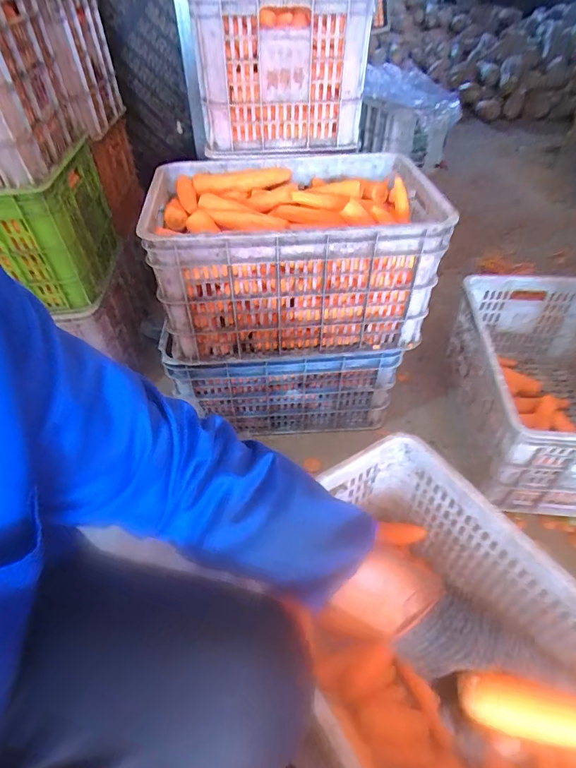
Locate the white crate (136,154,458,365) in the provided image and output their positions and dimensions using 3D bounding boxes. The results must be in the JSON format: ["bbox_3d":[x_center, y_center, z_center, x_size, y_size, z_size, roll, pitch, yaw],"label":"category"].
[{"bbox_3d":[0.009,-0.283,0.905,0.536,0.258,0.379,-5,45,-3],"label":"white crate"}]

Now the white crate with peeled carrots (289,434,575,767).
[{"bbox_3d":[0.198,0.373,0.584,0.343,0.255,0.509,-24,49,-20],"label":"white crate with peeled carrots"}]

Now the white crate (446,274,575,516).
[{"bbox_3d":[0.605,0.003,0.988,0.378,0.267,0.516,2,45,4],"label":"white crate"}]

